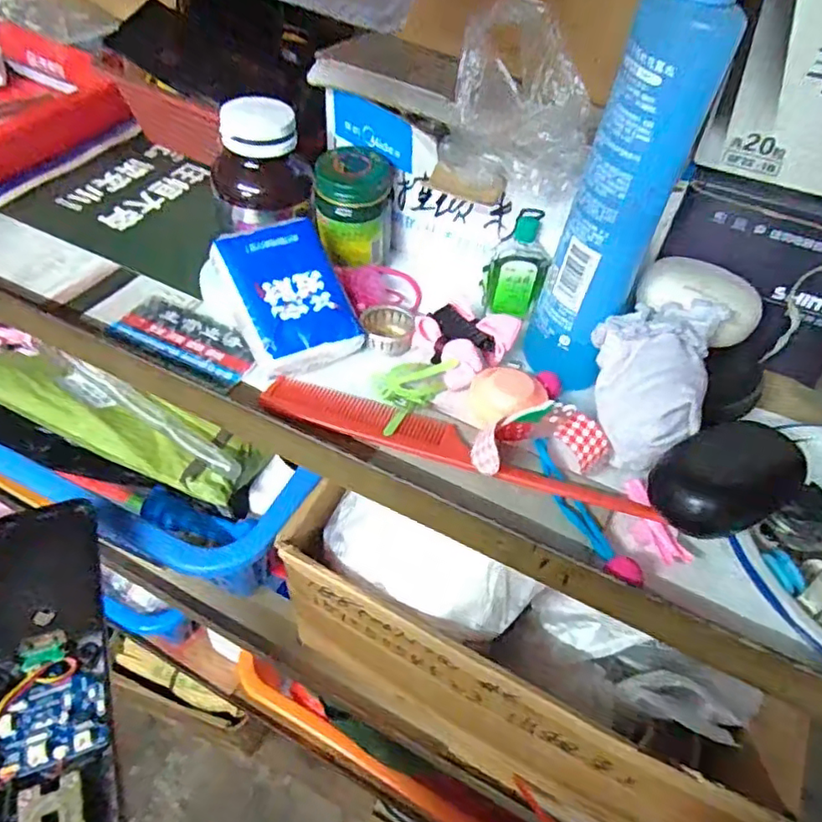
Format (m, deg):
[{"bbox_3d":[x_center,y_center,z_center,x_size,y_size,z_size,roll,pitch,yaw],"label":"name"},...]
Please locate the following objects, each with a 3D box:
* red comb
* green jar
[{"bbox_3d":[0.017,0.015,0.277,0.180,0.010,0.028,18,41,12],"label":"red comb"},{"bbox_3d":[-0.033,-0.122,0.355,0.044,0.056,0.049,3,51,-3],"label":"green jar"}]

